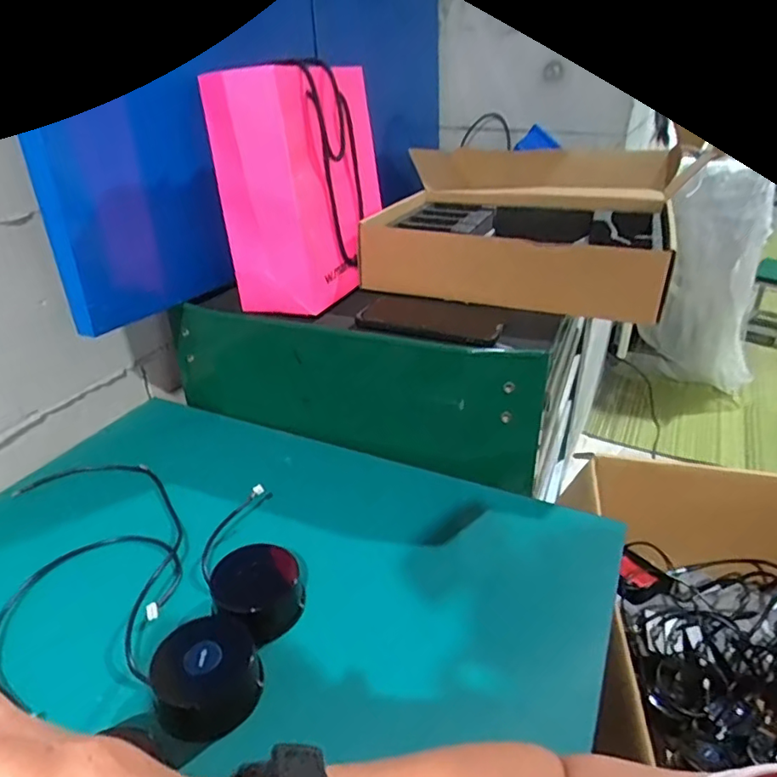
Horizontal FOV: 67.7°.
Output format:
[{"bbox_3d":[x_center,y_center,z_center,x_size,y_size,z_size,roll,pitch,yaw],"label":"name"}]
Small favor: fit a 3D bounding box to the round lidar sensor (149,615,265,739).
[{"bbox_3d":[-0.127,0.202,0.407,0.071,0.041,0.067,0,28,0],"label":"round lidar sensor"}]

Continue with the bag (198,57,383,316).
[{"bbox_3d":[-0.104,-0.239,0.696,0.126,0.245,0.213,7,29,13],"label":"bag"}]

